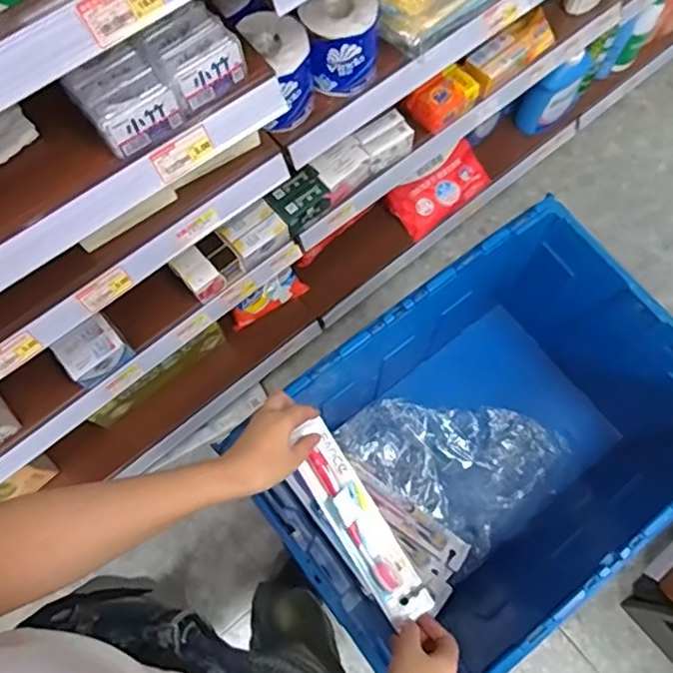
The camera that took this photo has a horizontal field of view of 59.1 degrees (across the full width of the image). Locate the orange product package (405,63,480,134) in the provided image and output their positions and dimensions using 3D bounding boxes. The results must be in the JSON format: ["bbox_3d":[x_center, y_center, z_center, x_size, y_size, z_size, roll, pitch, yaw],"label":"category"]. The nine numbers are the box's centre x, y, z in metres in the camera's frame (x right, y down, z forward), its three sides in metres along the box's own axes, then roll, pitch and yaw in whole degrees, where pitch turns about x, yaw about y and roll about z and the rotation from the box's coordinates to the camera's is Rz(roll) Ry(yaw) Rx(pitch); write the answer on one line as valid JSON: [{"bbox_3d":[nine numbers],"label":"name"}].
[{"bbox_3d":[0.205,-0.456,1.140,0.129,0.049,0.079,-37,76,-11],"label":"orange product package"}]

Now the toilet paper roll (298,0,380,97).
[{"bbox_3d":[0.006,-0.407,0.827,0.101,0.096,0.107,0,72,0],"label":"toilet paper roll"}]

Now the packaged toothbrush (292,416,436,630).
[{"bbox_3d":[0.025,0.206,0.649,0.058,0.022,0.228,-29,86,-26],"label":"packaged toothbrush"}]

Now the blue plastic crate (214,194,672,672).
[{"bbox_3d":[0.212,0.162,0.907,0.598,0.341,0.408,-36,76,-11],"label":"blue plastic crate"}]

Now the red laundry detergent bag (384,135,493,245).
[{"bbox_3d":[0.258,-0.366,1.462,0.255,0.075,0.122,-37,76,-11],"label":"red laundry detergent bag"}]

